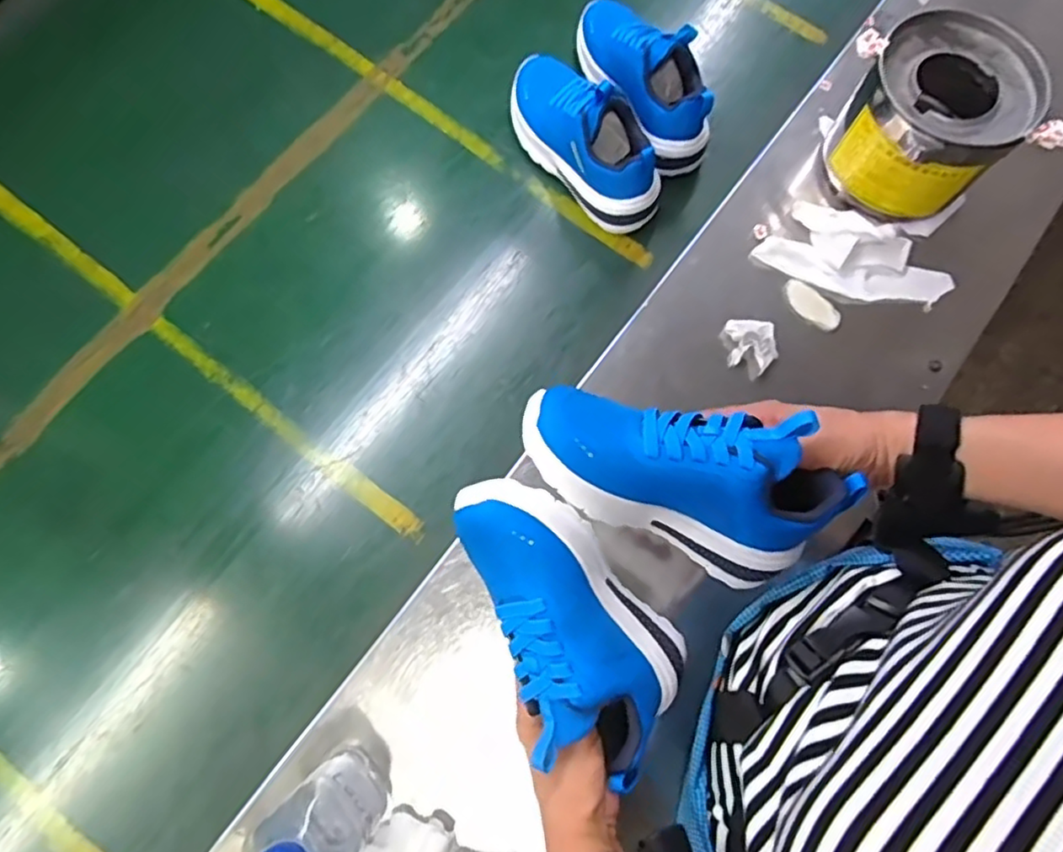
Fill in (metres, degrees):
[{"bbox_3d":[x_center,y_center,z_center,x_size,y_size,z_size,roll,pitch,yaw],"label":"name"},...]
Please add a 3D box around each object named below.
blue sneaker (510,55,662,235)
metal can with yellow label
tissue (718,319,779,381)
[{"bbox_3d":[0.049,-0.288,0.618,0.072,0.102,0.198,-39,79,-11],"label":"blue sneaker"},{"bbox_3d":[0.357,-0.272,0.591,0.139,0.128,0.134,0,76,0],"label":"metal can with yellow label"},{"bbox_3d":[0.200,-0.073,0.584,0.042,0.017,0.053,-7,75,-3],"label":"tissue"}]

